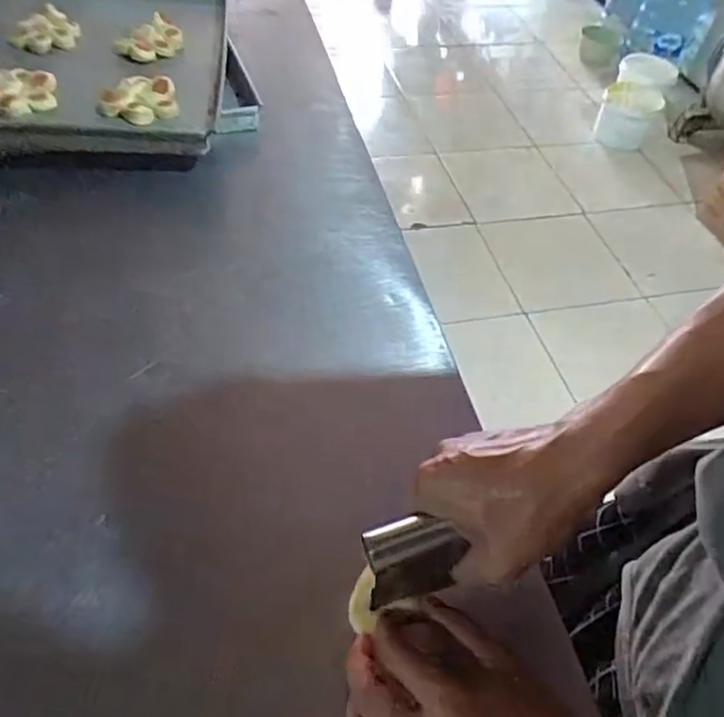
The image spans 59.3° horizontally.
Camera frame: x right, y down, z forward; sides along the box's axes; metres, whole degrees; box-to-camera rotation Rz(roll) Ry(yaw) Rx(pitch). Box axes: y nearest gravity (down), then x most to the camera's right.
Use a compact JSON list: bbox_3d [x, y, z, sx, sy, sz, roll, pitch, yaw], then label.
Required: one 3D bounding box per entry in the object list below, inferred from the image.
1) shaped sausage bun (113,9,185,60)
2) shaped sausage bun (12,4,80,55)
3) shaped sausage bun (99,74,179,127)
[{"bbox_3d":[-0.264,-0.393,0.787,0.080,0.029,0.074,-10,52,-15],"label":"shaped sausage bun"},{"bbox_3d":[-0.384,-0.397,0.773,0.064,0.026,0.072,33,55,19],"label":"shaped sausage bun"},{"bbox_3d":[-0.240,-0.277,0.683,0.080,0.027,0.057,-7,52,-13],"label":"shaped sausage bun"}]

